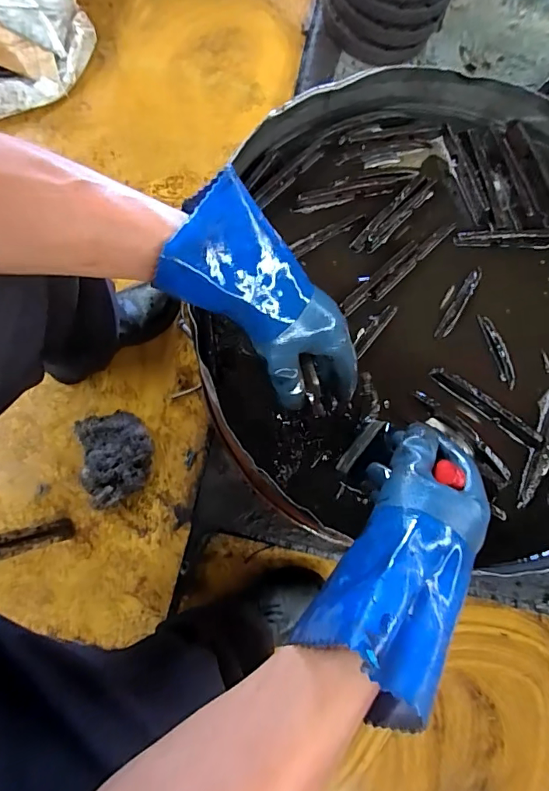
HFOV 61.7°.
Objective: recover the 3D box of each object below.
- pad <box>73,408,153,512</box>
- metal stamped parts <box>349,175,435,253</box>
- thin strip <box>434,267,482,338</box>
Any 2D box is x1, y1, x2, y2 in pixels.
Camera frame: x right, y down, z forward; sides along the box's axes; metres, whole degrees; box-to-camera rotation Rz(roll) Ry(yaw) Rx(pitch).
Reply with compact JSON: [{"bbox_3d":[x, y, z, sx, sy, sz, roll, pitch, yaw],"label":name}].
[{"bbox_3d":[-0.283,0.103,0.824,0.123,0.065,0.167,-22,80,-8],"label":"pad"},{"bbox_3d":[0.153,-0.228,0.576,0.028,0.017,0.143,45,77,6],"label":"metal stamped parts"},{"bbox_3d":[0.226,-0.115,0.561,0.015,0.009,0.109,34,76,3],"label":"thin strip"}]

